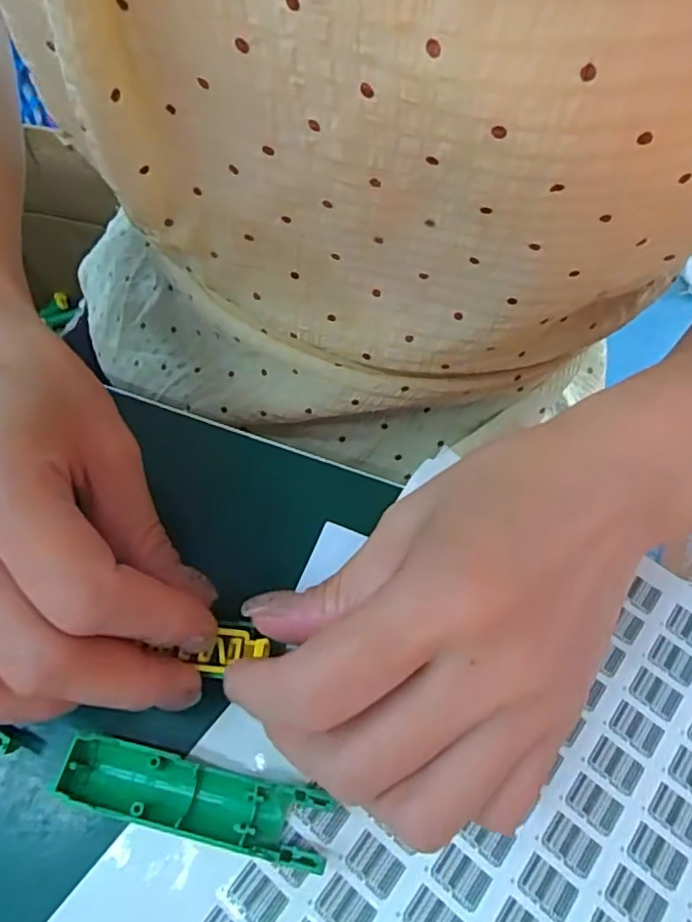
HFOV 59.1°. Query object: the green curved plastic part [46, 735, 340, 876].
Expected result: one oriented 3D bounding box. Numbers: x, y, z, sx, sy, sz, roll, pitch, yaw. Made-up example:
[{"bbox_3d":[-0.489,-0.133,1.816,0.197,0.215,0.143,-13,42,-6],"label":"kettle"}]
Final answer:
[{"bbox_3d":[-0.043,0.096,0.173,0.076,0.009,0.019,11,62,5],"label":"green curved plastic part"}]

